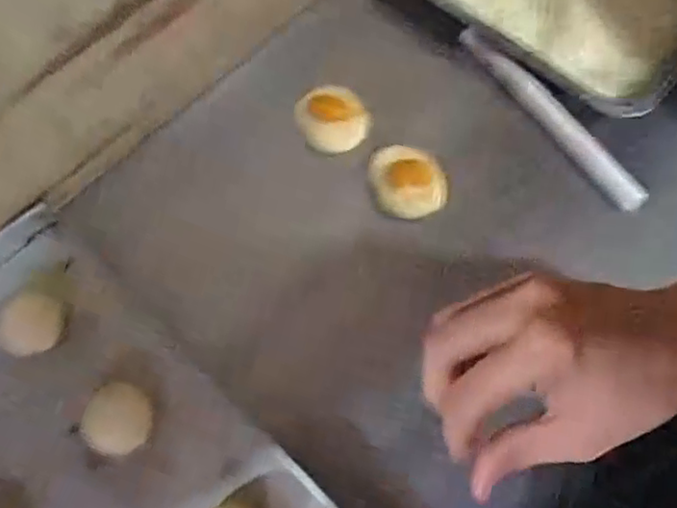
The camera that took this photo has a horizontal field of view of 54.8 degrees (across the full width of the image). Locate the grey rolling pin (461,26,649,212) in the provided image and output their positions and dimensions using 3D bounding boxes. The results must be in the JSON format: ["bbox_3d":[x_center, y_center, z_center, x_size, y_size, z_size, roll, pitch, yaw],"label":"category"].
[{"bbox_3d":[0.210,-0.141,0.655,0.028,0.019,0.248,-35,74,-14],"label":"grey rolling pin"}]

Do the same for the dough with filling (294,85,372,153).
[{"bbox_3d":[-0.006,-0.142,0.668,0.069,0.017,0.081,-19,71,-9],"label":"dough with filling"}]

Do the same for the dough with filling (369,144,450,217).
[{"bbox_3d":[0.068,-0.071,0.641,0.067,0.019,0.072,1,69,-1],"label":"dough with filling"}]

